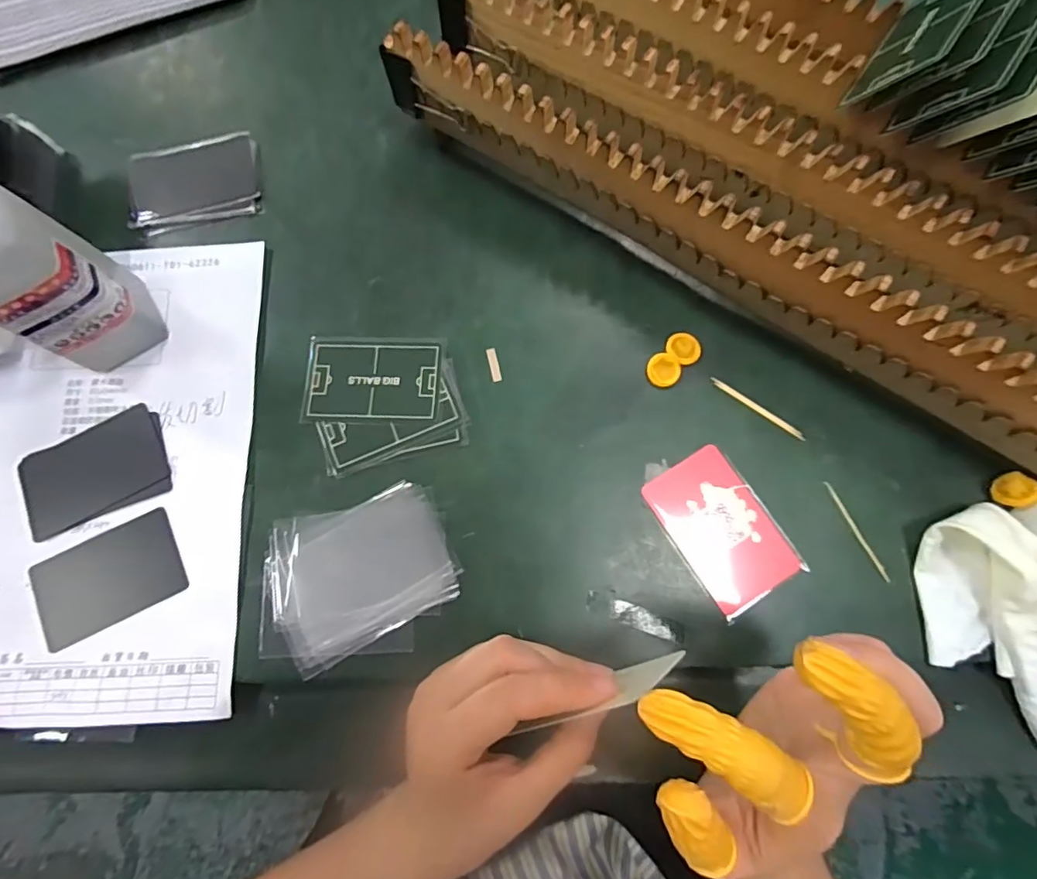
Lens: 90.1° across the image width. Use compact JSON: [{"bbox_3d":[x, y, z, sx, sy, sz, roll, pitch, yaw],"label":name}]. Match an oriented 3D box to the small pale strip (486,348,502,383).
[{"bbox_3d":[-0.016,-0.048,0.328,0.006,0.004,0.023,-13,77,-1],"label":"small pale strip"}]

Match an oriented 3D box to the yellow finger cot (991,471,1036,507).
[{"bbox_3d":[0.280,0.028,0.292,0.019,0.014,0.019,-11,77,-1],"label":"yellow finger cot"}]

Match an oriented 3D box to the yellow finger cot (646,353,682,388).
[{"bbox_3d":[0.091,-0.043,0.322,0.020,0.004,0.021,0,77,2],"label":"yellow finger cot"}]

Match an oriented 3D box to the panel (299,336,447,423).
[{"bbox_3d":[-0.092,-0.038,0.327,0.087,0.004,0.056,1,77,2],"label":"panel"}]

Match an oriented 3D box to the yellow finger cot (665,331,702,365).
[{"bbox_3d":[0.104,-0.058,0.325,0.020,0.004,0.021,0,77,2],"label":"yellow finger cot"}]

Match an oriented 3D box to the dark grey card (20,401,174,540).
[{"bbox_3d":[-0.266,0.019,0.322,0.088,0.004,0.054,-27,78,-5],"label":"dark grey card"}]

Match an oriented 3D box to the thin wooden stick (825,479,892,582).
[{"bbox_3d":[0.196,0.053,0.299,0.004,0.004,0.062,-26,78,-4],"label":"thin wooden stick"}]

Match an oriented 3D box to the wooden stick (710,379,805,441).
[{"bbox_3d":[0.146,-0.020,0.316,0.063,0.004,0.005,36,80,9],"label":"wooden stick"}]

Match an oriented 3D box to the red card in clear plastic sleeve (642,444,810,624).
[{"bbox_3d":[0.118,0.051,0.301,0.057,0.004,0.087,-31,78,-5],"label":"red card in clear plastic sleeve"}]

